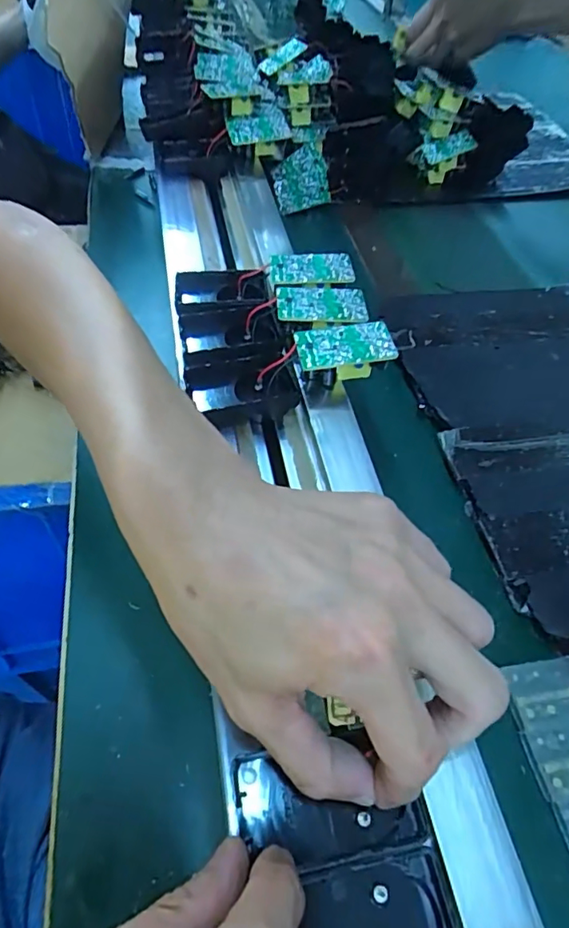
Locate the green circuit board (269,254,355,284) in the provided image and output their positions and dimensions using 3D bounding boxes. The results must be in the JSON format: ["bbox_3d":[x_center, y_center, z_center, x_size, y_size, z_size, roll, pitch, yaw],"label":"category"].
[{"bbox_3d":[0.021,-0.148,0.397,0.063,0.011,0.036,-1,53,-4],"label":"green circuit board"}]

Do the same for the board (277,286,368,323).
[{"bbox_3d":[0.027,-0.113,0.371,0.064,0.006,0.037,3,52,-4],"label":"board"}]

